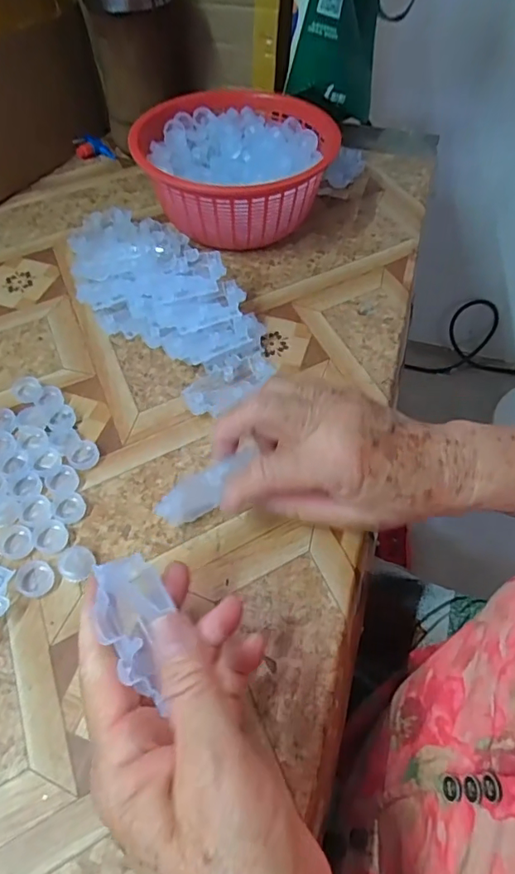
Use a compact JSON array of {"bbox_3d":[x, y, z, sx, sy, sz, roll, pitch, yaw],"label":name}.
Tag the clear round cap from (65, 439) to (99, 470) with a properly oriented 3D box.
[{"bbox_3d":[-0.121,0.012,0.355,0.024,0.004,0.021,38,62,24],"label":"clear round cap"}]

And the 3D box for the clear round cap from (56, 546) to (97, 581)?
[{"bbox_3d":[-0.109,0.075,0.308,0.020,0.006,0.021,0,54,0],"label":"clear round cap"}]

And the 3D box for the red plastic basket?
[{"bbox_3d":[-0.022,-0.261,0.515,0.182,0.083,0.192,6,54,4],"label":"red plastic basket"}]

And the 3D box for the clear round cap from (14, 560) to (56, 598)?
[{"bbox_3d":[-0.131,0.084,0.303,0.020,0.005,0.020,0,54,0],"label":"clear round cap"}]

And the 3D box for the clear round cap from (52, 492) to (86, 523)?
[{"bbox_3d":[-0.122,0.045,0.330,0.022,0.004,0.021,0,54,0],"label":"clear round cap"}]

